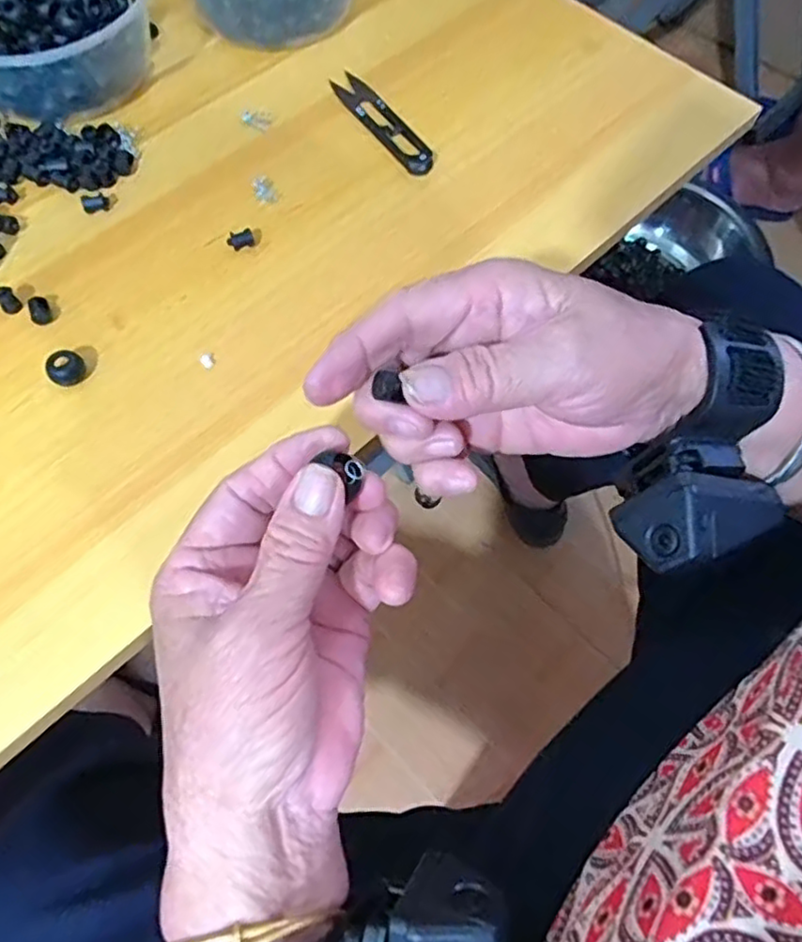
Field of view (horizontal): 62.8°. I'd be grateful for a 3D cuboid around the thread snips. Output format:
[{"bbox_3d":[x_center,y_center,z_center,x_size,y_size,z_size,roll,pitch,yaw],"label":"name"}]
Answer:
[{"bbox_3d":[-0.012,-0.218,0.407,0.022,0.006,0.097,-34,72,-14],"label":"thread snips"}]

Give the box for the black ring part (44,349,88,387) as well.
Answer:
[{"bbox_3d":[-0.165,-0.050,0.323,0.017,0.011,0.014,-38,73,-16],"label":"black ring part"}]

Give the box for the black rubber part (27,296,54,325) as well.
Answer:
[{"bbox_3d":[-0.186,-0.082,0.338,0.009,0.009,0.013,-22,69,-10],"label":"black rubber part"}]

